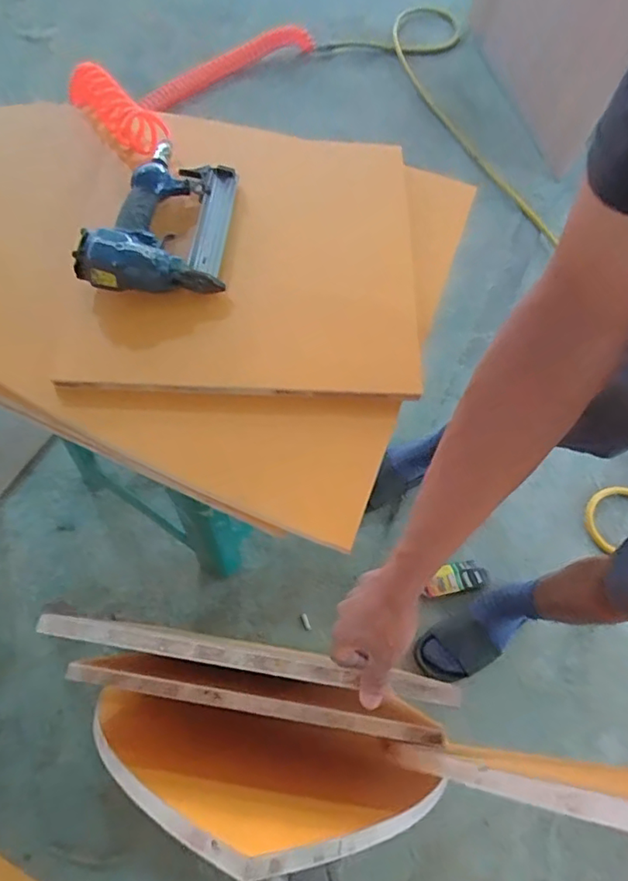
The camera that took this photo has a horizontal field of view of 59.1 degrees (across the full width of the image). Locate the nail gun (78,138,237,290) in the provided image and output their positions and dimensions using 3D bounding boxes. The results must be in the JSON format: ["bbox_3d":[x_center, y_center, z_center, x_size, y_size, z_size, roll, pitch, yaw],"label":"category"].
[{"bbox_3d":[-0.197,-0.294,0.730,0.171,0.075,0.227,3,65,-2],"label":"nail gun"}]

